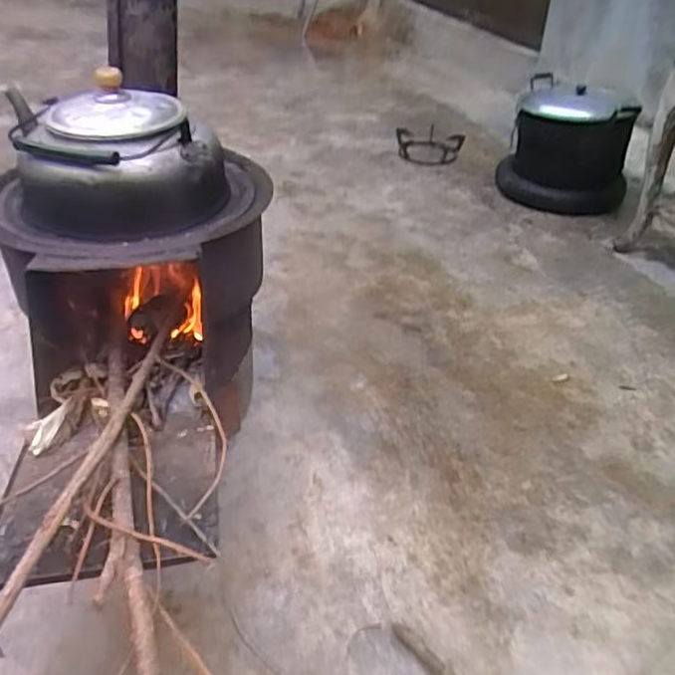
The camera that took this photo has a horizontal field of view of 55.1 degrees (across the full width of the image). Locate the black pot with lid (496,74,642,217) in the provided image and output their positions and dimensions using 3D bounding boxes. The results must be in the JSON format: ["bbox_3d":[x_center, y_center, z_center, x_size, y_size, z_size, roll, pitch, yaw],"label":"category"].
[{"bbox_3d":[0.627,-0.517,1.743,0.316,0.292,0.284,20,41,23],"label":"black pot with lid"}]

